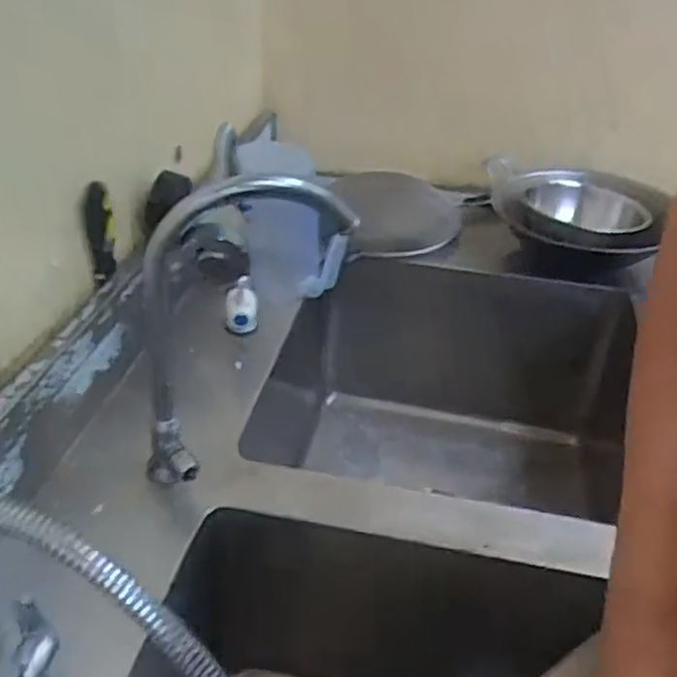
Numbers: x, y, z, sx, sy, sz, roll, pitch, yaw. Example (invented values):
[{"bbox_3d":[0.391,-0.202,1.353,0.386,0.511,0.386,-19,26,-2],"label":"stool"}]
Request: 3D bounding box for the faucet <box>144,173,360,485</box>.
[{"bbox_3d":[-0.084,0.010,0.579,0.176,0.317,0.061,8,36,6],"label":"faucet"}]

